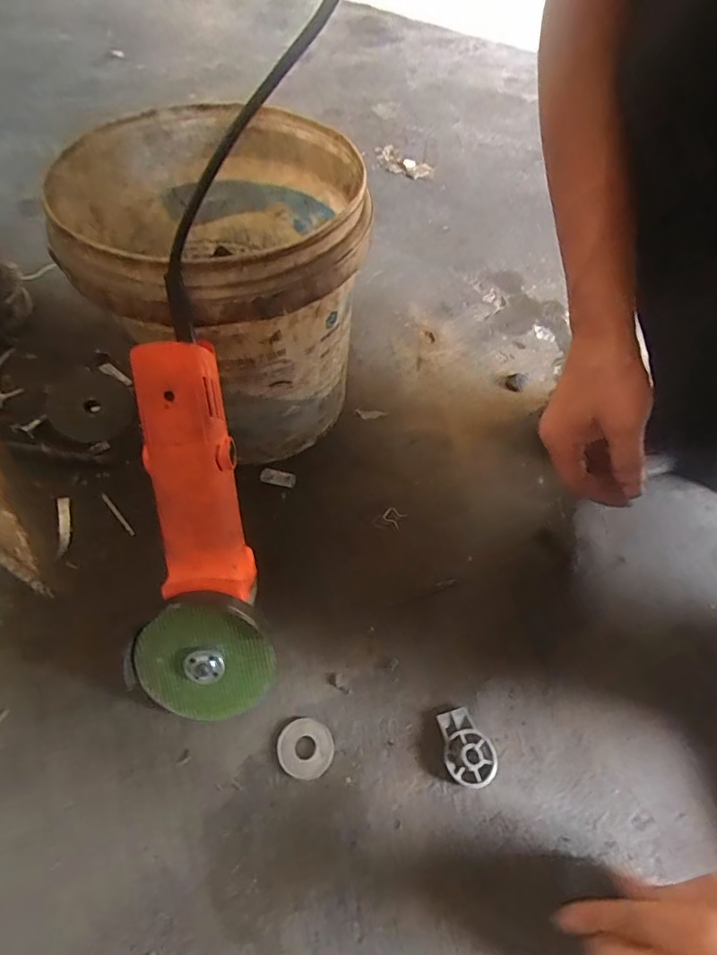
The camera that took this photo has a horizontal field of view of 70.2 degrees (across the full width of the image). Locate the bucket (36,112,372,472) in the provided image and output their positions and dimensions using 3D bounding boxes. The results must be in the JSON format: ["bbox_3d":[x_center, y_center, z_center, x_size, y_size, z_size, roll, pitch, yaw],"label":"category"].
[{"bbox_3d":[-0.116,-0.167,0.510,0.233,0.270,0.250,0,55,-1],"label":"bucket"}]

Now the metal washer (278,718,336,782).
[{"bbox_3d":[-0.042,0.212,0.401,0.043,0.006,0.042,-14,57,-11],"label":"metal washer"}]

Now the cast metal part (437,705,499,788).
[{"bbox_3d":[0.084,0.209,0.397,0.037,0.014,0.055,-13,56,-10],"label":"cast metal part"}]

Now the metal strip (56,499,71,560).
[{"bbox_3d":[-0.290,0.048,0.504,0.010,0.007,0.070,-15,57,-9],"label":"metal strip"}]

